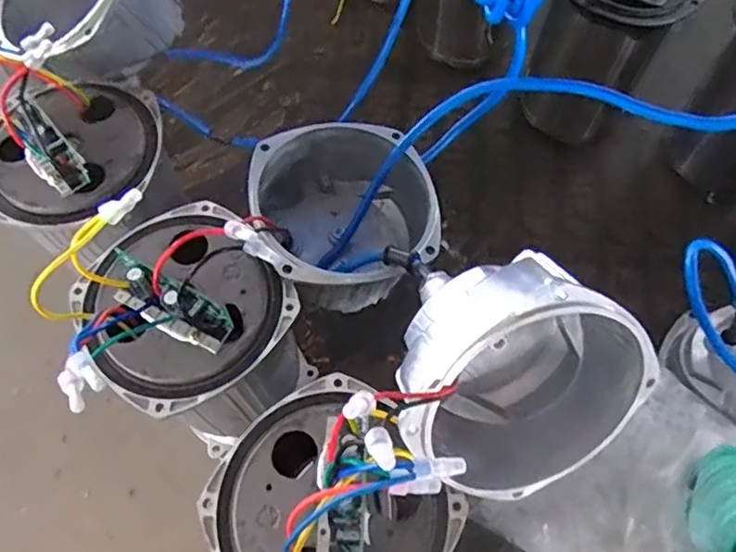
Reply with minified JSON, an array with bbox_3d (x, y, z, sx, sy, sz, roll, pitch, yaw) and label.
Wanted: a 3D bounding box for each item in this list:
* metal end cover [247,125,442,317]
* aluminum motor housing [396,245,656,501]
[{"bbox_3d":[-0.015,-0.044,0.445,0.129,0.083,0.138,-29,69,-12],"label":"metal end cover"},{"bbox_3d":[0.077,0.053,0.350,0.132,0.141,0.108,-43,43,7],"label":"aluminum motor housing"}]

